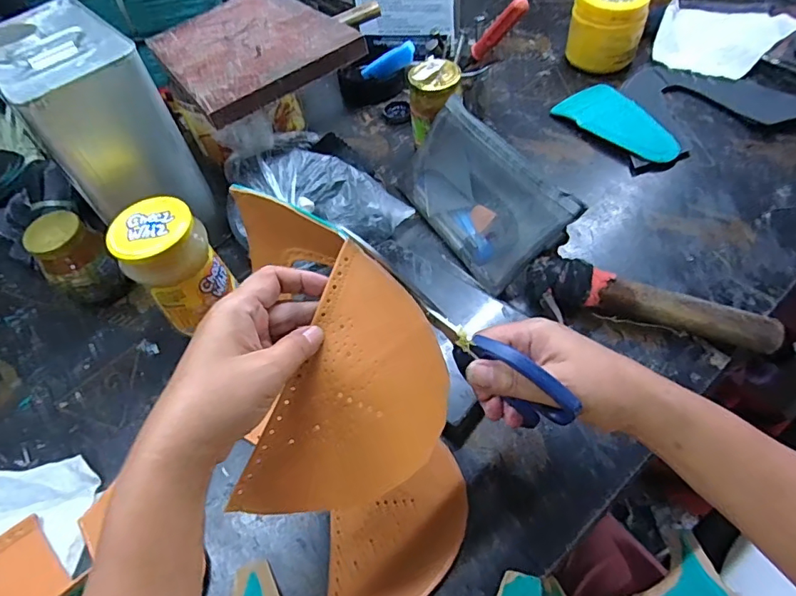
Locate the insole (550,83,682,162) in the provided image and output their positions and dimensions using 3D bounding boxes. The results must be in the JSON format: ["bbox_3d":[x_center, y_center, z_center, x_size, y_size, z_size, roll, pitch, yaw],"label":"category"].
[{"bbox_3d":[0.286,-0.224,0.630,0.082,0.012,0.164,-33,58,-15],"label":"insole"}]

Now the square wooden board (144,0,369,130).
[{"bbox_3d":[-0.180,-0.301,0.585,0.183,0.016,0.284,-33,50,-12],"label":"square wooden board"}]

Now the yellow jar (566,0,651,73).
[{"bbox_3d":[0.297,-0.389,0.698,0.098,0.096,0.095,18,59,19],"label":"yellow jar"}]

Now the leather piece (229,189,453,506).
[{"bbox_3d":[-0.050,0.017,0.358,0.138,0.100,0.228,-10,54,-3],"label":"leather piece"}]

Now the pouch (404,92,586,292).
[{"bbox_3d":[0.085,-0.112,0.531,0.120,0.031,0.197,-47,60,17],"label":"pouch"}]

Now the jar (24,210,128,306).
[{"bbox_3d":[-0.339,-0.034,0.528,0.065,0.092,0.061,-3,56,5],"label":"jar"}]

